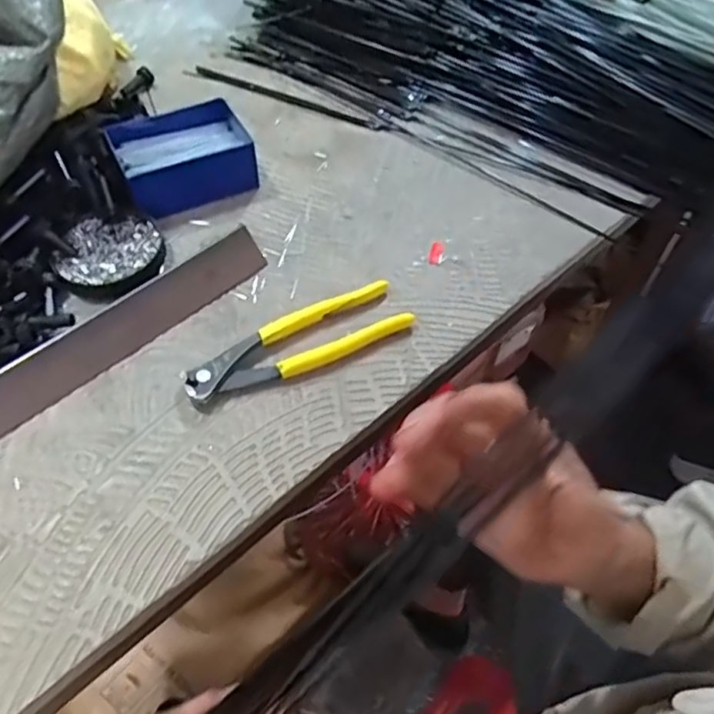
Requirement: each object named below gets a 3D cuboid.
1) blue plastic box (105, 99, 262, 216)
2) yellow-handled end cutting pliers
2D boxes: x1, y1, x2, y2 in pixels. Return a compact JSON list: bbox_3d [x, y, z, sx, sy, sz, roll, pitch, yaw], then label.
[{"bbox_3d":[-0.149,-0.171,0.531,0.109,0.044,0.084,-23,56,-16],"label":"blue plastic box"},{"bbox_3d":[-0.040,-0.010,0.427,0.160,0.017,0.044,-25,57,-18],"label":"yellow-handled end cutting pliers"}]

